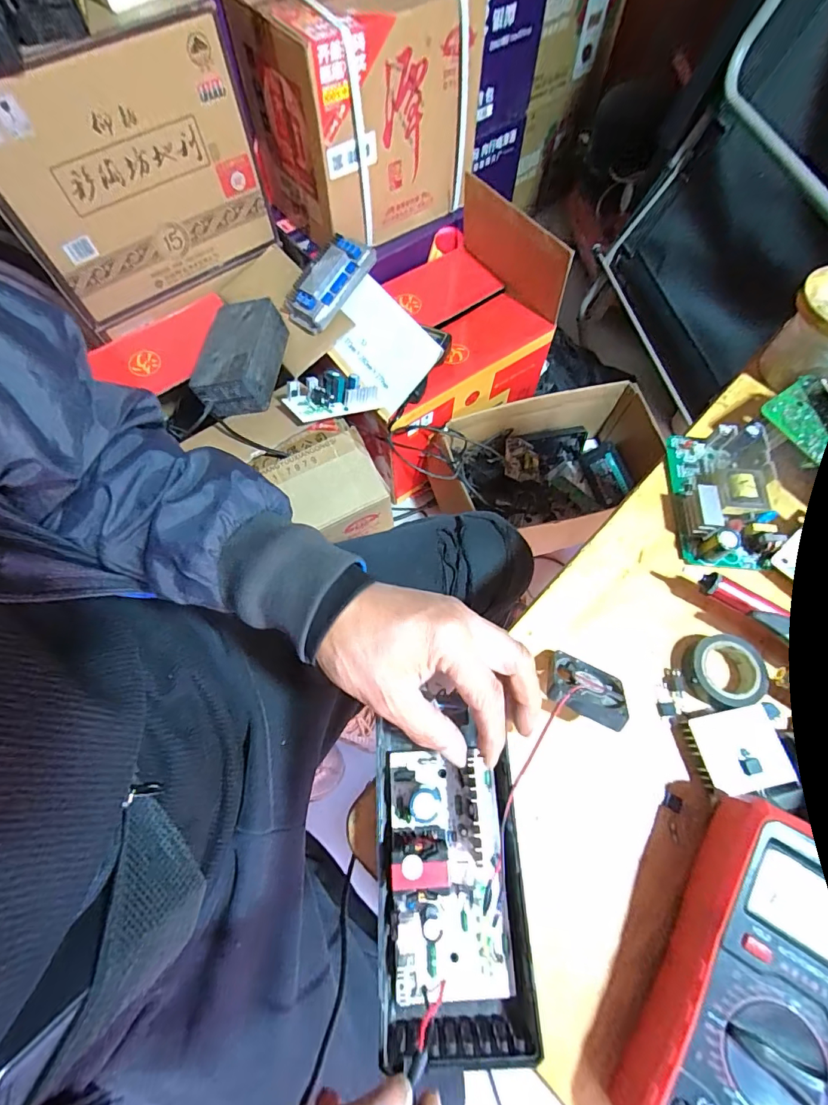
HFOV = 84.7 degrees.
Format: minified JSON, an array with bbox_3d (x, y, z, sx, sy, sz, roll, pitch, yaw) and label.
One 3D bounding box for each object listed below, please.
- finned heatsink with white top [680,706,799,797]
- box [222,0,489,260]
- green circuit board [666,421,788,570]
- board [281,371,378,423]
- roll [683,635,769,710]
[{"bbox_3d":[0.214,0.131,0.300,0.054,0.012,0.048,-9,67,-4],"label":"finned heatsink with white top"},{"bbox_3d":[-0.077,-0.735,0.763,0.343,0.286,0.200,-31,70,-12],"label":"box"},{"bbox_3d":[0.256,-0.049,0.373,0.066,0.029,0.121,4,67,2],"label":"green circuit board"},{"bbox_3d":[-0.130,-0.249,0.719,0.138,0.033,0.071,-17,68,-7],"label":"board"},{"bbox_3d":[0.221,0.085,0.321,0.049,0.017,0.048,0,67,0],"label":"roll"}]

